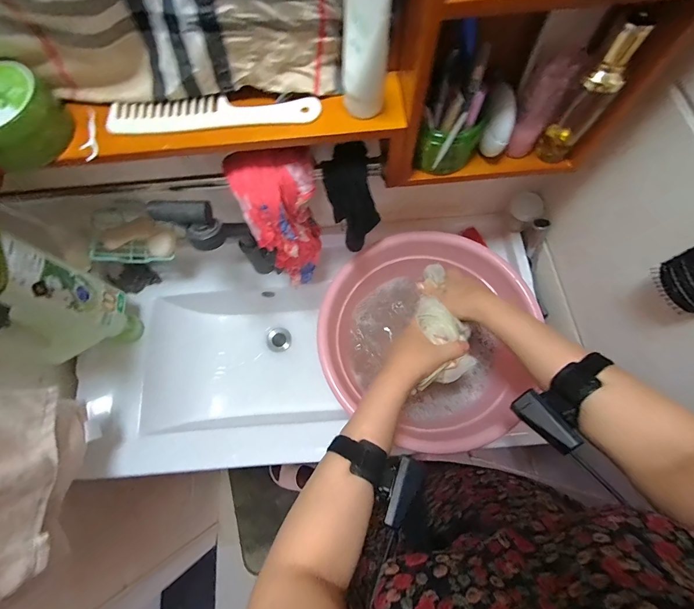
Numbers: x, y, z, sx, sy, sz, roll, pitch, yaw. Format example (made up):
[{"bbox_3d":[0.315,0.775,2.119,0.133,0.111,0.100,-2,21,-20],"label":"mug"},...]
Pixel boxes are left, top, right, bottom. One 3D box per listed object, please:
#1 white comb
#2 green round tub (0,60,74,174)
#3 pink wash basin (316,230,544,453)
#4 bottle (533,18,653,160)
[{"bbox_3d":[-0.149,-0.213,0.376,0.235,0.011,0.037,-2,71,1],"label":"white comb"},{"bbox_3d":[-0.357,-0.198,0.358,0.088,0.058,0.094,-1,71,2],"label":"green round tub"},{"bbox_3d":[0.132,0.054,0.613,0.341,0.119,0.348,-1,71,2],"label":"pink wash basin"},{"bbox_3d":[0.268,-0.227,0.375,0.039,0.158,0.042,37,76,13],"label":"bottle"}]

